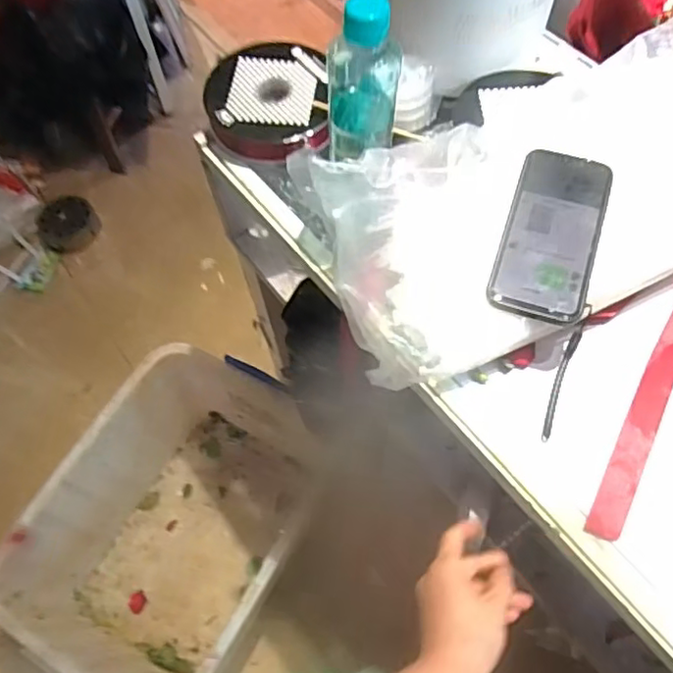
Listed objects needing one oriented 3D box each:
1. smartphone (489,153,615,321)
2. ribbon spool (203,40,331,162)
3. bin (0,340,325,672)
[{"bbox_3d":[0.179,-0.087,0.518,0.075,0.014,0.157,16,69,12],"label":"smartphone"},{"bbox_3d":[-0.073,-0.255,0.673,0.131,0.039,0.138,0,63,3],"label":"ribbon spool"},{"bbox_3d":[-0.270,0.334,1.116,0.380,0.323,0.524,18,65,11],"label":"bin"}]

